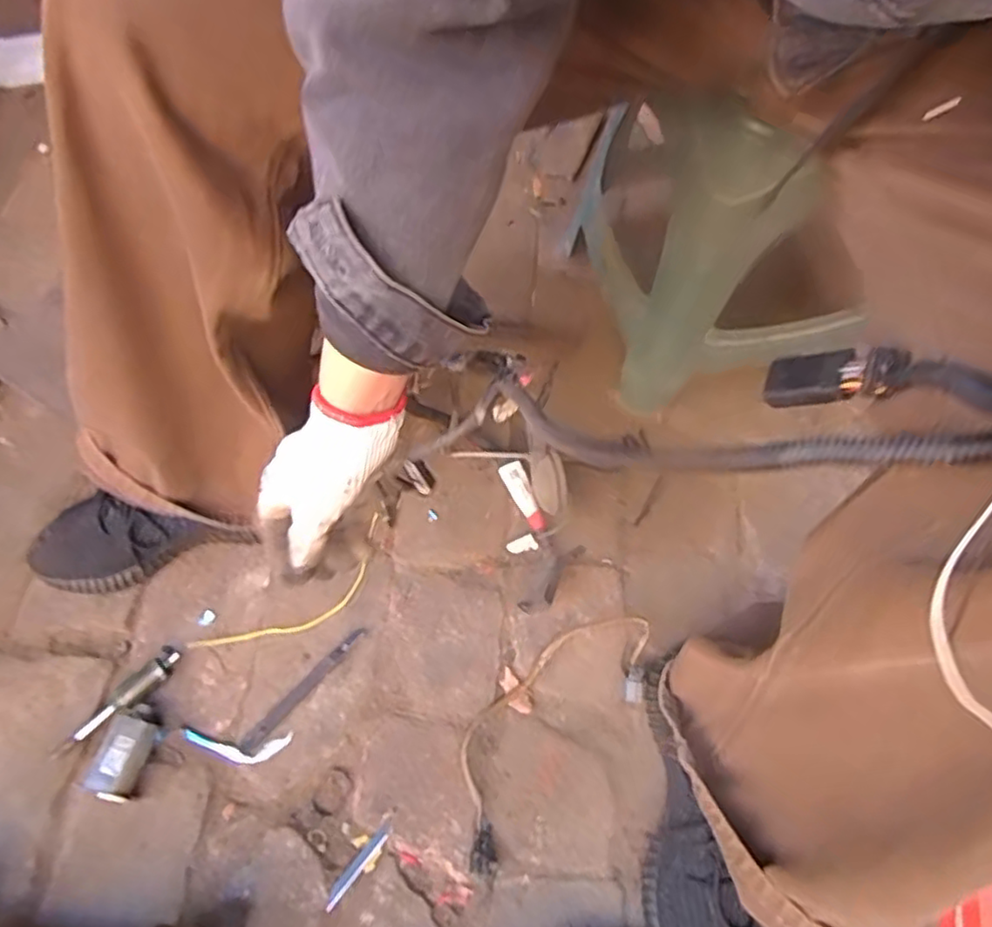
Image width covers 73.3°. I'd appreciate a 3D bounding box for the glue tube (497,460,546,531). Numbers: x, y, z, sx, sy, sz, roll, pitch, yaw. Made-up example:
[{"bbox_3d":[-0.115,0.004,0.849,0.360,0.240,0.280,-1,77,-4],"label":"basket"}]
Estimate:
[{"bbox_3d":[0.031,0.035,0.699,0.024,0.019,0.080,-23,67,-15],"label":"glue tube"}]

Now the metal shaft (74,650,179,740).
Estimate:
[{"bbox_3d":[-0.330,0.208,0.598,0.017,0.020,0.098,42,68,16],"label":"metal shaft"}]

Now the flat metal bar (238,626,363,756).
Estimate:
[{"bbox_3d":[-0.178,0.207,0.617,0.015,0.004,0.142,37,71,18],"label":"flat metal bar"}]

